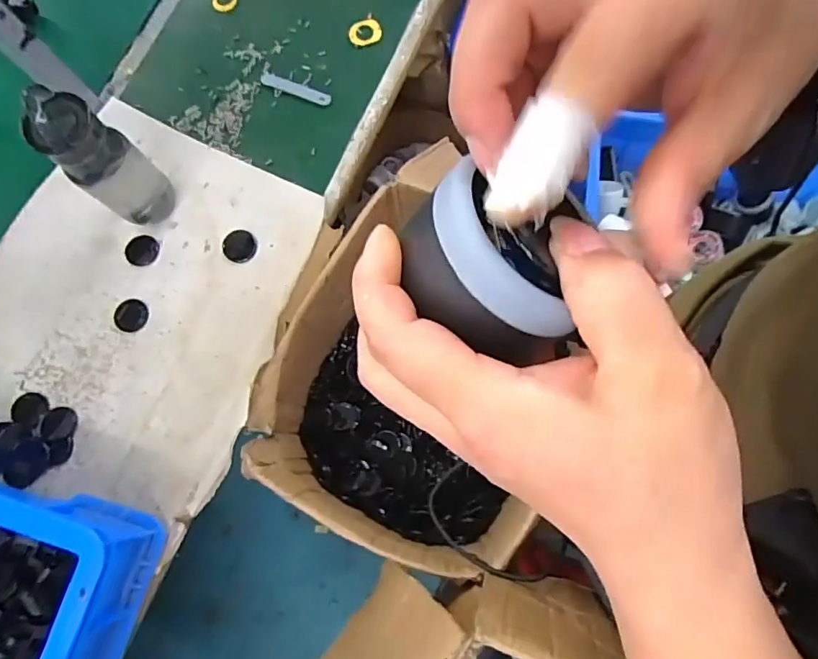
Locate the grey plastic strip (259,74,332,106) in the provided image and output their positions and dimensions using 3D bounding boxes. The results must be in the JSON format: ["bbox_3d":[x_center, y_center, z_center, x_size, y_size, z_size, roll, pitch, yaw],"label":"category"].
[{"bbox_3d":[-0.140,-0.298,0.649,0.097,0.007,0.017,23,79,10],"label":"grey plastic strip"}]

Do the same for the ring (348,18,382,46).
[{"bbox_3d":[-0.055,-0.375,0.661,0.042,0.009,0.032,-13,76,1],"label":"ring"}]

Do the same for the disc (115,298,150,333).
[{"bbox_3d":[-0.313,-0.016,0.591,0.037,0.004,0.036,-1,76,4],"label":"disc"}]

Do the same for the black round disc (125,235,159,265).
[{"bbox_3d":[-0.308,-0.091,0.607,0.037,0.006,0.034,-1,76,4],"label":"black round disc"}]

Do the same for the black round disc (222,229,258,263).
[{"bbox_3d":[-0.193,-0.095,0.595,0.039,0.011,0.036,-1,76,4],"label":"black round disc"}]

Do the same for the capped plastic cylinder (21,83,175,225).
[{"bbox_3d":[-0.307,-0.167,0.535,0.051,0.180,0.067,42,82,12],"label":"capped plastic cylinder"}]

